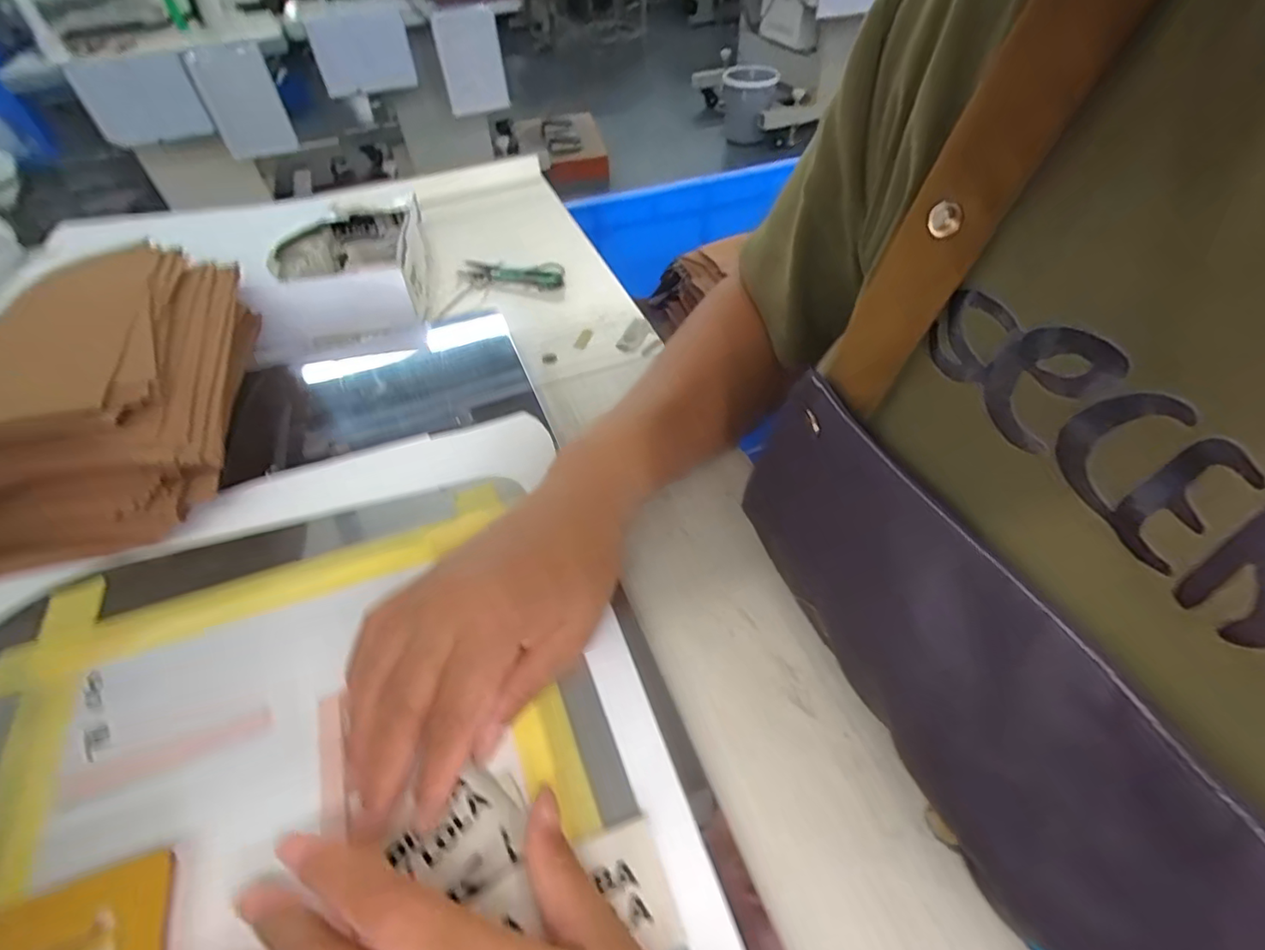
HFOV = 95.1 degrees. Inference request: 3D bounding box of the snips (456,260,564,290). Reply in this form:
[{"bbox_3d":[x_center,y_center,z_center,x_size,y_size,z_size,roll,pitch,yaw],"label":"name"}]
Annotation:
[{"bbox_3d":[-0.112,-0.187,0.532,0.101,0.013,0.036,8,48,5],"label":"snips"}]

